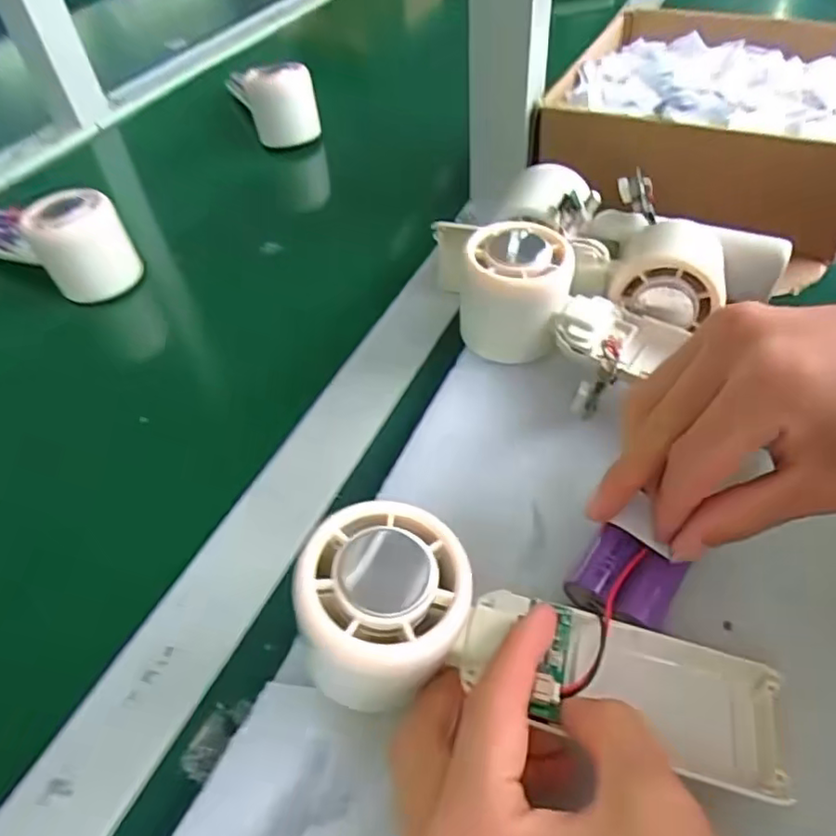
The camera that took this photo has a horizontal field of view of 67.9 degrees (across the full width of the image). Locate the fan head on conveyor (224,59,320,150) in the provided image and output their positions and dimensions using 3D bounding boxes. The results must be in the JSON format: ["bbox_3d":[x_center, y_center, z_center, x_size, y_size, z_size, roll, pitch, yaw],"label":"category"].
[{"bbox_3d":[-0.124,-0.276,0.551,0.066,0.069,0.057,-12,49,-7],"label":"fan head on conveyor"}]

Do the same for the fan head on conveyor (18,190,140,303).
[{"bbox_3d":[-0.223,-0.117,0.412,0.056,0.056,0.054,-28,51,-19],"label":"fan head on conveyor"}]

